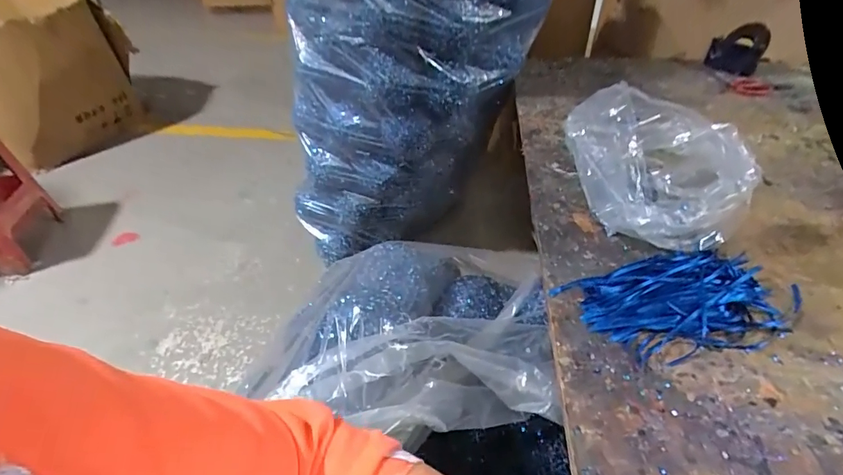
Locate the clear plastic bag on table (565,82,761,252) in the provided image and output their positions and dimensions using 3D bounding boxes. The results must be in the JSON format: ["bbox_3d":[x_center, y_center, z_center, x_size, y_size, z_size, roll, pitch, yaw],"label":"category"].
[{"bbox_3d":[0.339,-0.097,0.660,0.232,0.174,0.184,-7,41,-3],"label":"clear plastic bag on table"}]

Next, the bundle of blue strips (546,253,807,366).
[{"bbox_3d":[0.332,0.081,0.572,0.258,0.029,0.145,-10,41,-6],"label":"bundle of blue strips"}]

